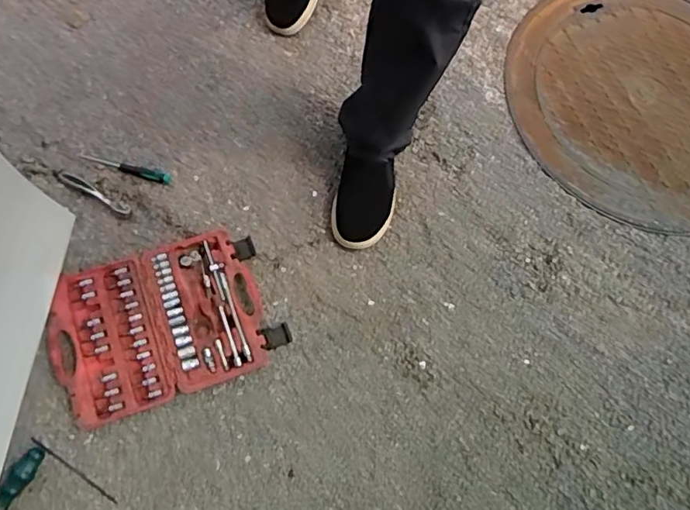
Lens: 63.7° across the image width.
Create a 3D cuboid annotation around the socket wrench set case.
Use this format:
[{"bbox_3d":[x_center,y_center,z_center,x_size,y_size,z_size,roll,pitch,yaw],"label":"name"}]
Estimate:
[{"bbox_3d":[-0.285,0.104,0.892,0.334,0.052,0.248,-19,75,-10],"label":"socket wrench set case"}]

